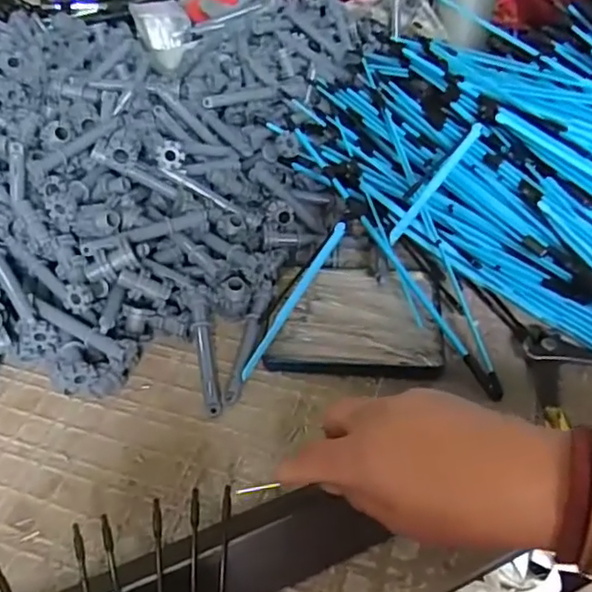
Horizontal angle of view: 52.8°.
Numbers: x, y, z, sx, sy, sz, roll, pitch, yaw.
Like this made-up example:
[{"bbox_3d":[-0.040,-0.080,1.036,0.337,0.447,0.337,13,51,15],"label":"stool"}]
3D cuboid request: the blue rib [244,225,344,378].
[{"bbox_3d":[0.000,0.000,0.437,0.009,0.006,0.143,23,66,23],"label":"blue rib"}]

